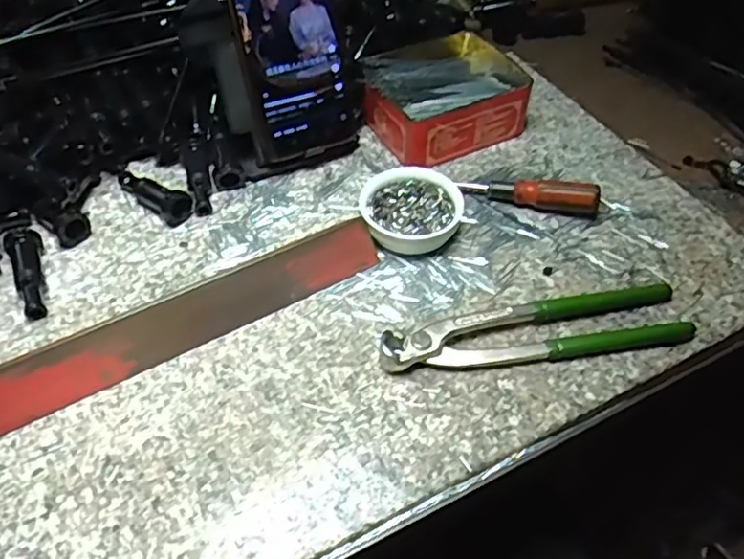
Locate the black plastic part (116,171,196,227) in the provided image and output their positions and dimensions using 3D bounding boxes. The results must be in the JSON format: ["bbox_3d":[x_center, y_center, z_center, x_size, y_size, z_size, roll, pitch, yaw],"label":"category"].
[{"bbox_3d":[-0.166,-0.065,0.488,0.072,0.019,0.021,28,55,22],"label":"black plastic part"}]

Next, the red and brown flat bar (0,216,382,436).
[{"bbox_3d":[-0.110,0.022,0.410,0.258,0.037,0.010,-25,17,-21],"label":"red and brown flat bar"}]

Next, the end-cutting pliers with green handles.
[{"bbox_3d":[0.104,0.027,0.413,0.199,0.017,0.050,-8,50,-7],"label":"end-cutting pliers with green handles"}]

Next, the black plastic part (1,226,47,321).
[{"bbox_3d":[-0.230,-0.006,0.436,0.019,0.022,0.070,-18,52,-14],"label":"black plastic part"}]

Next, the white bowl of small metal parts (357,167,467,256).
[{"bbox_3d":[0.026,-0.049,0.472,0.069,0.026,0.067,0,50,0],"label":"white bowl of small metal parts"}]

